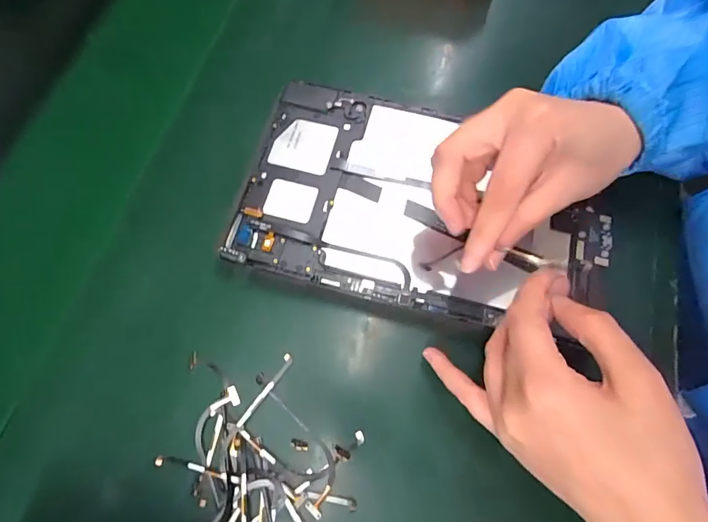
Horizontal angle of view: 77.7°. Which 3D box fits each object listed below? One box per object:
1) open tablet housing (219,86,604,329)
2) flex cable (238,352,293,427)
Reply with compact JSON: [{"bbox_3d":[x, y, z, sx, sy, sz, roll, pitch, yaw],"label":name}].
[{"bbox_3d":[0.047,-0.041,0.304,0.239,0.010,0.151,13,68,4],"label":"open tablet housing"},{"bbox_3d":[-0.056,0.081,0.278,0.007,0.004,0.051,31,70,10],"label":"flex cable"}]

